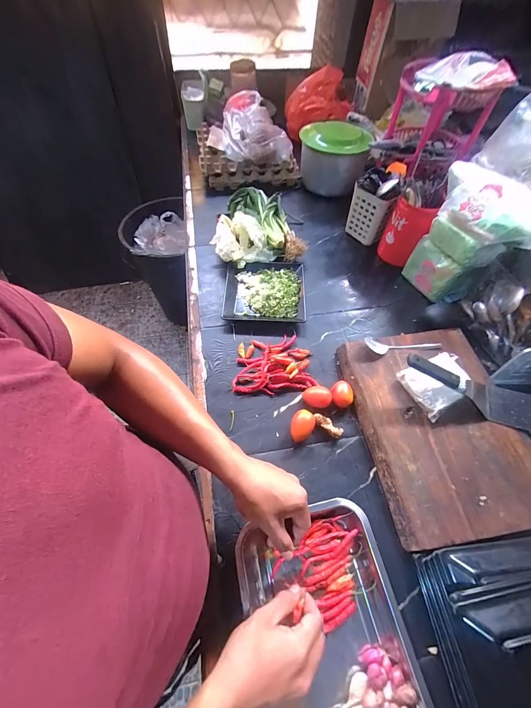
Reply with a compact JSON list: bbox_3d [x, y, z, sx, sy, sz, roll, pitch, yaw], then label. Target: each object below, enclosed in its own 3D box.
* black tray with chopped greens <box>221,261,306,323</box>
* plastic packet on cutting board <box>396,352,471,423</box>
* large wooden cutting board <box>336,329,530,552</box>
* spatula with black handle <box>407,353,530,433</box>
[{"bbox_3d":[-0.003,-0.161,0.693,0.198,0.027,0.186,1,59,0],"label":"black tray with chopped greens"},{"bbox_3d":[0.329,0.056,0.528,0.115,0.035,0.099,-21,62,-12],"label":"plastic packet on cutting board"},{"bbox_3d":[0.320,0.124,0.527,0.280,0.046,0.367,-8,60,-5],"label":"large wooden cutting board"},{"bbox_3d":[0.396,0.071,0.510,0.265,0.060,0.077,14,60,8],"label":"spatula with black handle"}]

